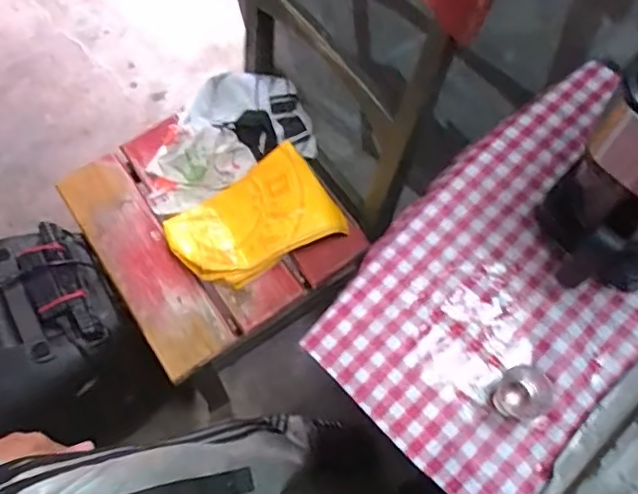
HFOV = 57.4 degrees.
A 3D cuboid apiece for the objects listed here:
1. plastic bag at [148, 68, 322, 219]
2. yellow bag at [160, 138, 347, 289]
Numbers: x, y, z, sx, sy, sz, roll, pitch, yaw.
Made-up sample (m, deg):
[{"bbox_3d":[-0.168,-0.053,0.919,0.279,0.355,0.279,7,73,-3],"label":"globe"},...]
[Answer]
[{"bbox_3d":[-0.165,-0.192,0.961,0.281,0.053,0.192,-22,69,-5],"label":"plastic bag"},{"bbox_3d":[-0.105,-0.039,0.896,0.246,0.052,0.159,-27,70,-7],"label":"yellow bag"}]

